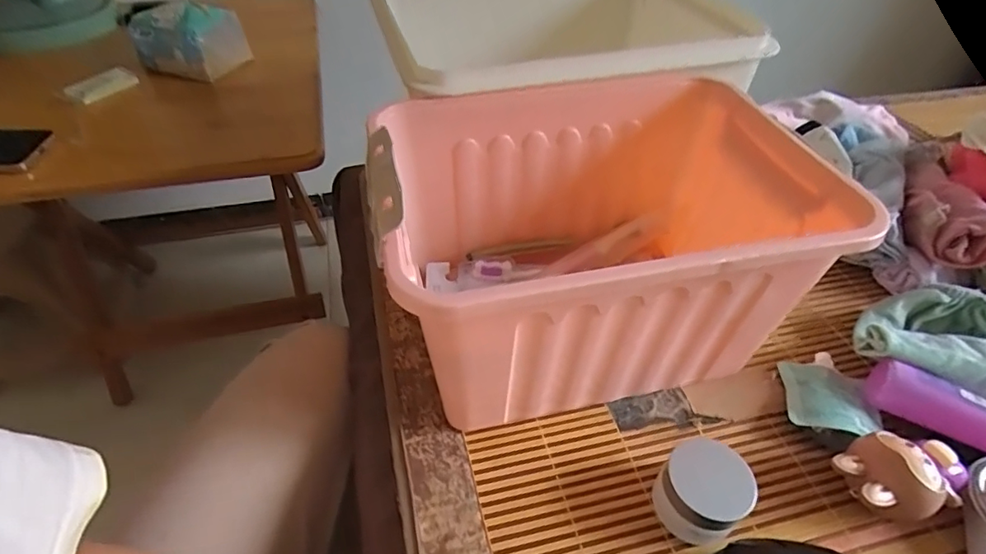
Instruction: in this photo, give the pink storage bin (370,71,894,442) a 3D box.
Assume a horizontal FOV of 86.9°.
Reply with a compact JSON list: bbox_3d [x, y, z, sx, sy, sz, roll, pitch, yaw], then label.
[{"bbox_3d":[0.084,-0.023,0.411,0.318,0.184,0.221,-9,46,-9],"label":"pink storage bin"}]

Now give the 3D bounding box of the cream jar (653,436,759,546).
[{"bbox_3d":[0.136,0.140,0.338,0.046,0.051,0.051,-28,50,-25],"label":"cream jar"}]

